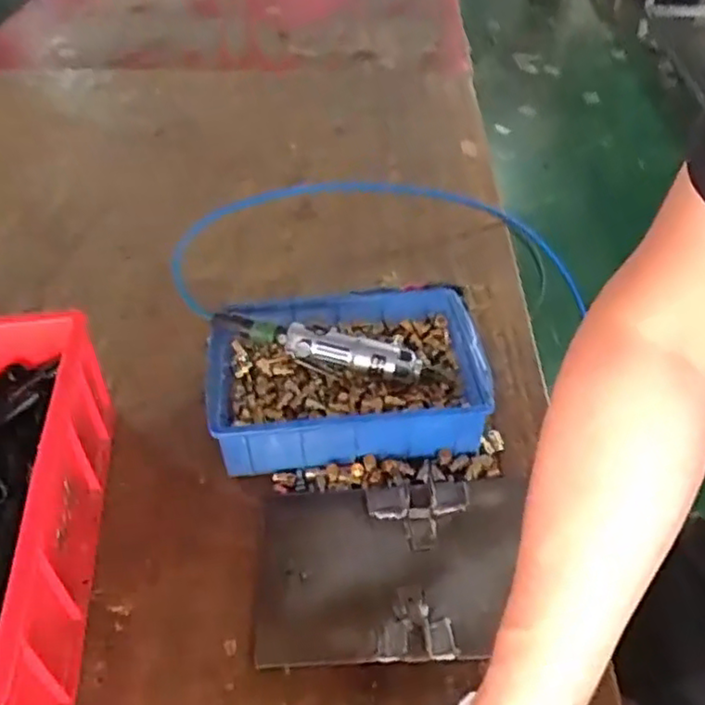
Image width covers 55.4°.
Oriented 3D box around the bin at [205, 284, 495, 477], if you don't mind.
[{"bbox_3d":[-0.006,0.033,0.761,0.301,0.091,0.207,-4,44,-4],"label":"bin"}]

